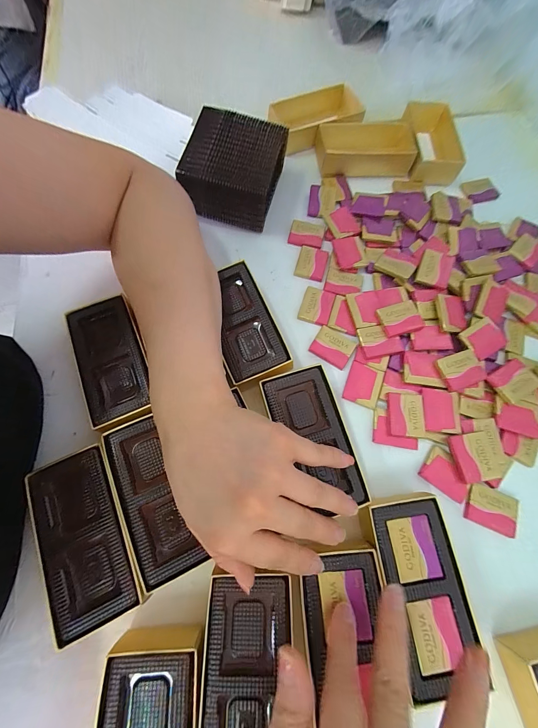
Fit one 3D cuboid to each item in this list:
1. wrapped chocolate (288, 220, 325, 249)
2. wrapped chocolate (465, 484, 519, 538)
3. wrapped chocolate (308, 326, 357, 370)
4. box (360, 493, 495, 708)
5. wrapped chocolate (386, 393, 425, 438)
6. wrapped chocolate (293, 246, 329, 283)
[{"bbox_3d":[0.043,-0.149,0.328,0.038,0.005,0.033,12,70,2],"label":"wrapped chocolate"},{"bbox_3d":[0.186,0.122,0.241,0.039,0.007,0.031,20,70,5],"label":"wrapped chocolate"},{"bbox_3d":[0.063,-0.017,0.284,0.038,0.005,0.033,31,72,9],"label":"wrapped chocolate"},{"bbox_3d":[0.103,0.160,0.211,0.061,0.032,0.114,-8,71,-4],"label":"box"},{"bbox_3d":[0.124,0.046,0.258,0.033,0.004,0.039,5,70,0],"label":"wrapped chocolate"},{"bbox_3d":[0.047,-0.112,0.317,0.031,0.004,0.041,15,70,4],"label":"wrapped chocolate"}]

